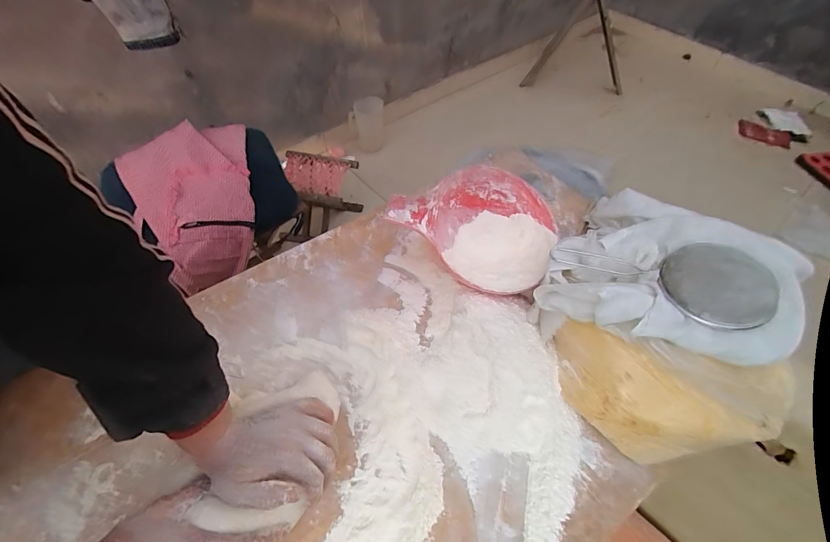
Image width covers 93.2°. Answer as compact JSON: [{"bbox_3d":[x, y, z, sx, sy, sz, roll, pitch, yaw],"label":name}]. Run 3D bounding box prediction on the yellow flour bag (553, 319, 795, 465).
[{"bbox_3d":[0.278,0.144,0.431,0.241,0.110,0.112,13,54,8],"label":"yellow flour bag"}]

